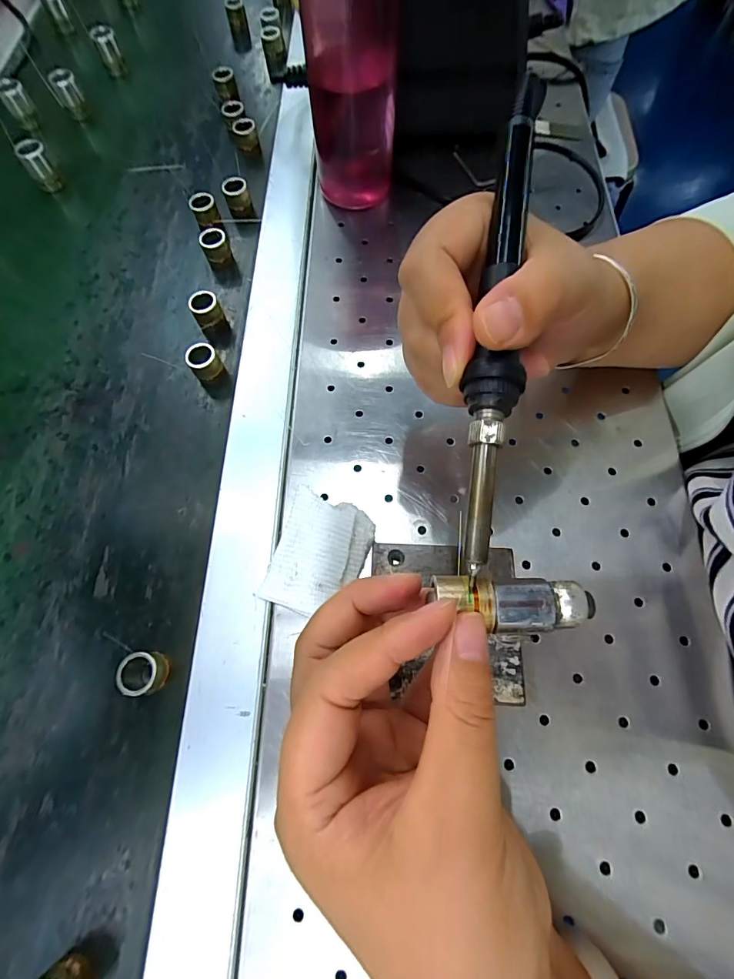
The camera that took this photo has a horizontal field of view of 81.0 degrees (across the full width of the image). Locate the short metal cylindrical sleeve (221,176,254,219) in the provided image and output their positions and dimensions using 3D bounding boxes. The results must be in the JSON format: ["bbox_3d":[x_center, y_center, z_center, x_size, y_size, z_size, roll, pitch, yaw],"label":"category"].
[{"bbox_3d":[-0.108,-0.243,0.359,0.019,0.025,0.022,-21,69,-5],"label":"short metal cylindrical sleeve"}]

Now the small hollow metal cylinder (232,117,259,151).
[{"bbox_3d":[-0.111,-0.322,0.392,0.020,0.023,0.018,-21,69,-5],"label":"small hollow metal cylinder"}]

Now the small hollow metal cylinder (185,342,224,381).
[{"bbox_3d":[-0.109,-0.085,0.293,0.019,0.024,0.019,-1,68,2],"label":"small hollow metal cylinder"}]

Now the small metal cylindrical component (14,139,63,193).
[{"bbox_3d":[-0.289,-0.286,0.383,0.023,0.038,0.018,-37,71,-11],"label":"small metal cylindrical component"}]

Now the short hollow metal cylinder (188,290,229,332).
[{"bbox_3d":[-0.115,-0.127,0.310,0.019,0.024,0.016,-30,70,-9],"label":"short hollow metal cylinder"}]

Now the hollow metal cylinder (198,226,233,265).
[{"bbox_3d":[-0.117,-0.187,0.335,0.020,0.025,0.020,-25,69,-7],"label":"hollow metal cylinder"}]

